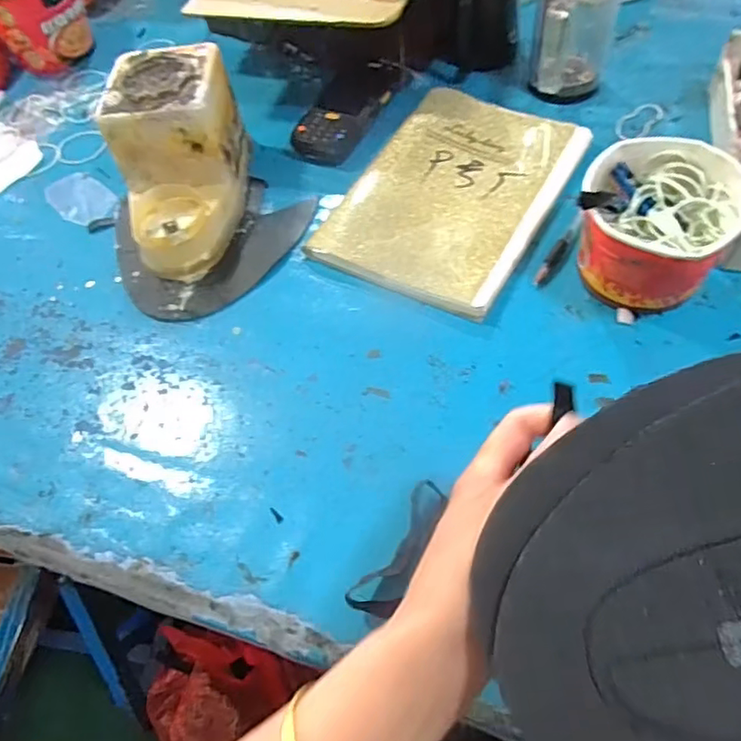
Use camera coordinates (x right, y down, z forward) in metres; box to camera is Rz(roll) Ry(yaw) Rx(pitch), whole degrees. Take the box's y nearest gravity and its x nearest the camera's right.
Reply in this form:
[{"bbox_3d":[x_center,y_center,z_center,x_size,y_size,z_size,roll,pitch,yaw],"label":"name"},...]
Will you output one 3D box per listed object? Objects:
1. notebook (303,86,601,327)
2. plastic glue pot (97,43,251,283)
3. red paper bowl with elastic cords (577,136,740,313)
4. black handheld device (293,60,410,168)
[{"bbox_3d":[0.079,-0.169,0.557,0.180,0.023,0.251,26,63,20],"label":"notebook"},{"bbox_3d":[-0.180,-0.196,0.552,0.109,0.116,0.199,-6,57,1],"label":"plastic glue pot"},{"bbox_3d":[0.223,-0.113,0.460,0.113,0.091,0.115,-2,57,3],"label":"red paper bowl with elastic cords"},{"bbox_3d":[-0.023,-0.284,0.640,0.075,0.033,0.153,21,61,17],"label":"black handheld device"}]

